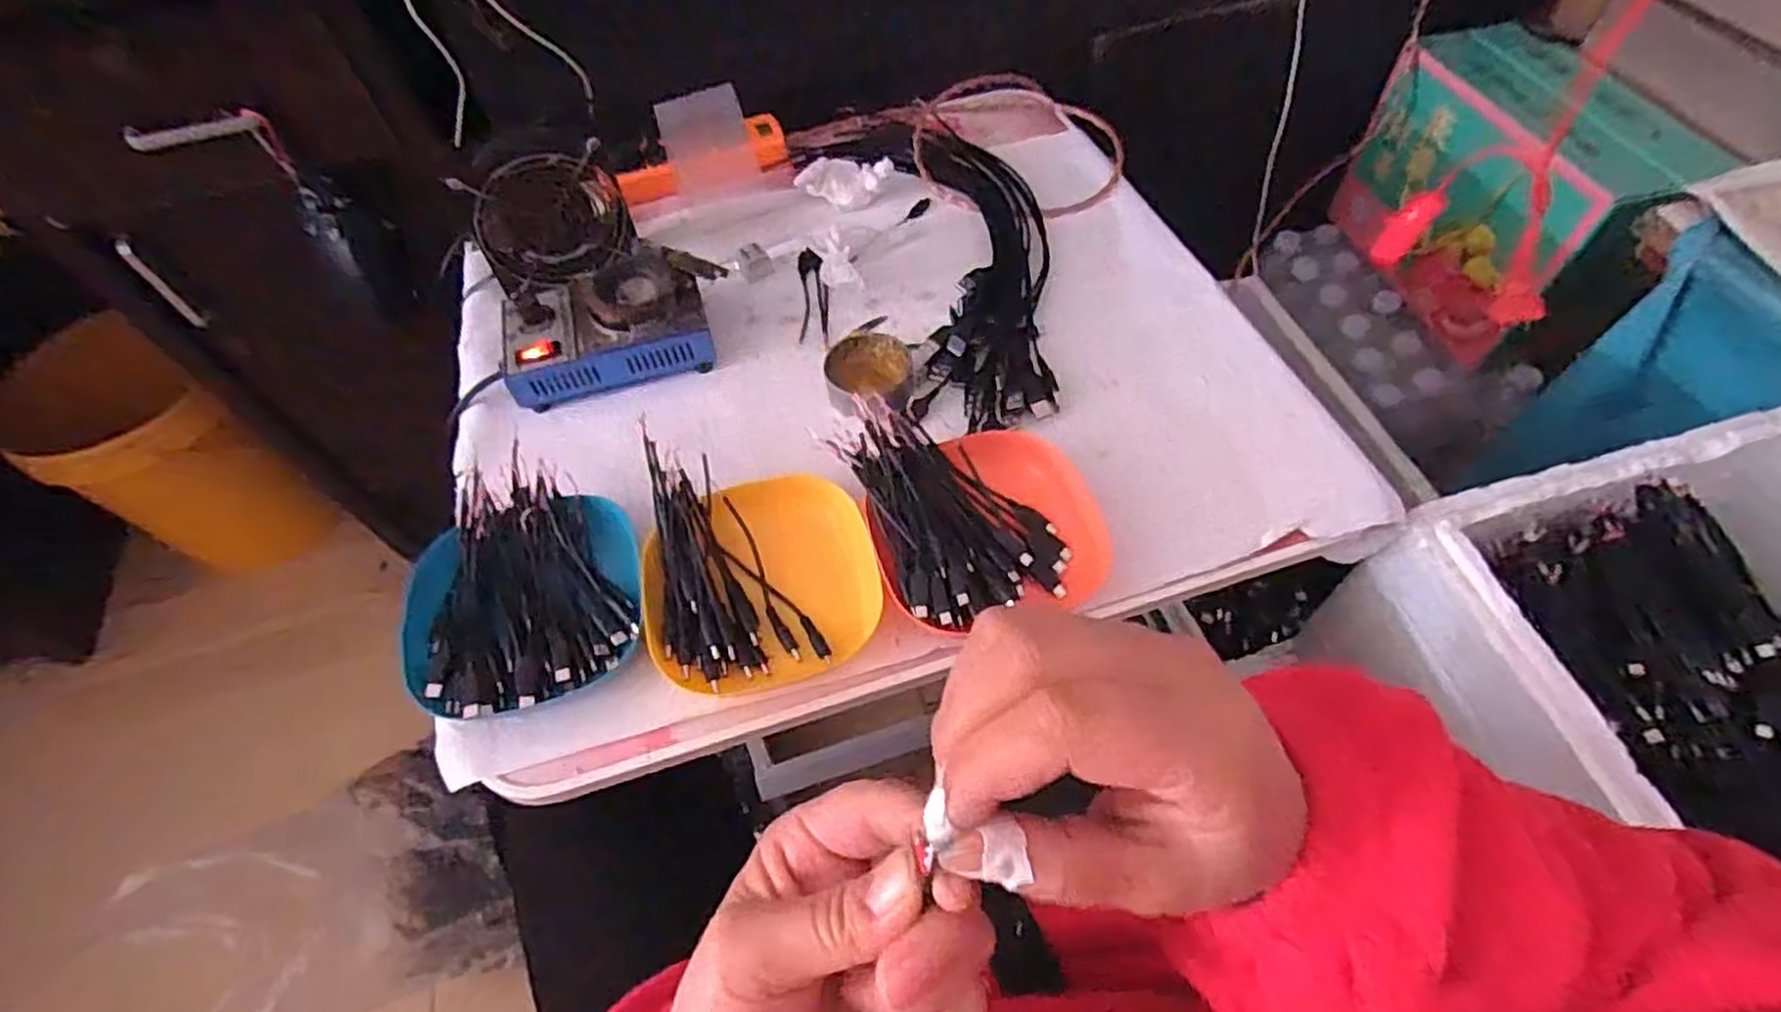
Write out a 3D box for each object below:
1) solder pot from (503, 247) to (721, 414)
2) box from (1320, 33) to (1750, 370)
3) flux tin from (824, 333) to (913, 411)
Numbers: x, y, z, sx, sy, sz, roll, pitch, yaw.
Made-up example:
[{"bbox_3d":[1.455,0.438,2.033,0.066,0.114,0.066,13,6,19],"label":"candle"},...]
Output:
[{"bbox_3d":[-0.217,-0.138,0.604,0.153,0.061,0.098,-18,58,-9],"label":"solder pot"},{"bbox_3d":[0.720,-0.359,0.920,0.169,0.246,0.320,-14,57,-6],"label":"box"},{"bbox_3d":[-0.015,-0.095,0.580,0.061,0.027,0.058,-1,57,2],"label":"flux tin"}]

